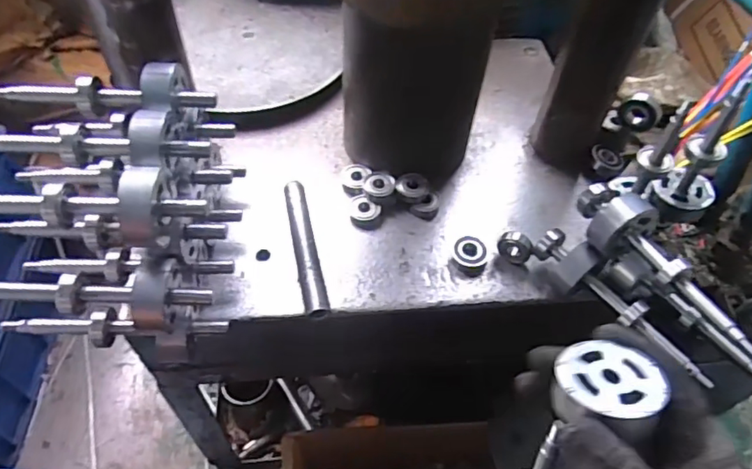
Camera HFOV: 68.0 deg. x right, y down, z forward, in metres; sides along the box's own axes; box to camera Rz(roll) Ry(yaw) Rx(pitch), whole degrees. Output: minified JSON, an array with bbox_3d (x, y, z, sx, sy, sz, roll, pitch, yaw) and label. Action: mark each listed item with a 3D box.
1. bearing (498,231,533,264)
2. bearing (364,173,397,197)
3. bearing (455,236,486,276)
[{"bbox_3d":[0.123,0.013,0.497,0.030,0.032,0.014,25,56,15],"label":"bearing"},{"bbox_3d":[0.003,-0.049,0.534,0.028,0.009,0.028,2,53,-2],"label":"bearing"},{"bbox_3d":[0.085,0.018,0.501,0.029,0.014,0.035,2,53,-2],"label":"bearing"}]

